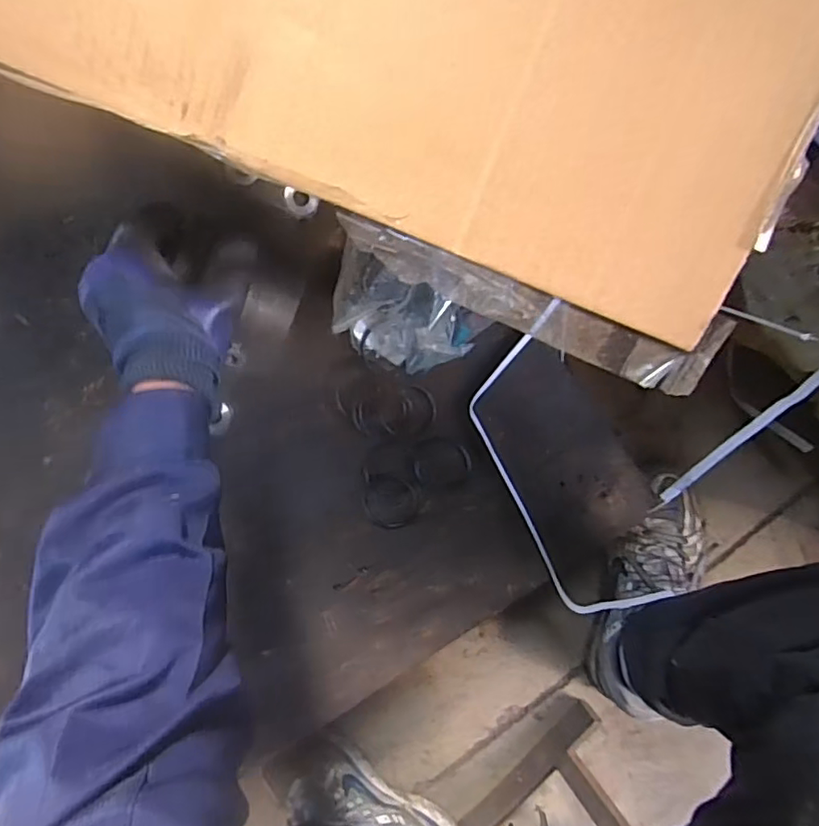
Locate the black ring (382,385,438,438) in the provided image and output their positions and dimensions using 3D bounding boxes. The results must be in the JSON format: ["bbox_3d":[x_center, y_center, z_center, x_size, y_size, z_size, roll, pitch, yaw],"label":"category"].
[{"bbox_3d":[-0.001,-0.002,0.532,0.052,0.004,0.048,0,95,5],"label":"black ring"}]

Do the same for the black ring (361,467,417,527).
[{"bbox_3d":[-0.021,0.083,0.540,0.057,0.004,0.051,13,96,4],"label":"black ring"}]

